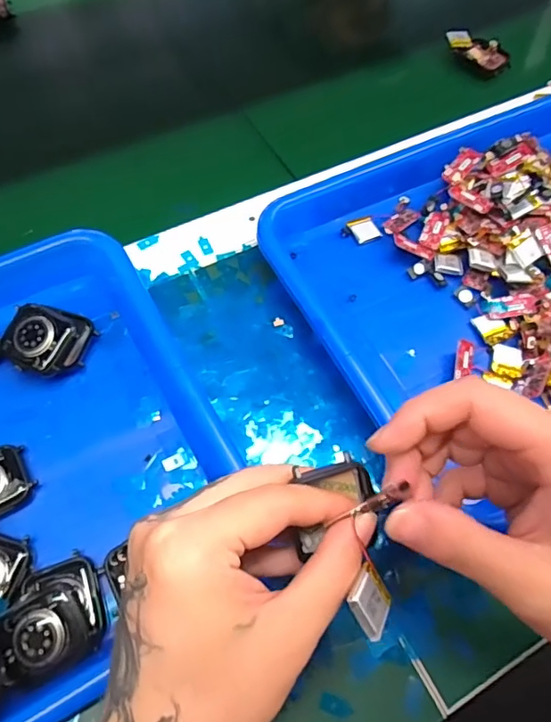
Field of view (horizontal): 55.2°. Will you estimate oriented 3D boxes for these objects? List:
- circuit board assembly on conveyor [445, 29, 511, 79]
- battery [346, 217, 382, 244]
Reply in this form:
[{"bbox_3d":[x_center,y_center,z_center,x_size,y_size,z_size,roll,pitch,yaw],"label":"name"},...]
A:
[{"bbox_3d":[0.192,-0.292,0.497,0.062,0.021,0.029,39,68,15],"label":"circuit board assembly on conveyor"},{"bbox_3d":[0.064,-0.094,0.380,0.019,0.005,0.019,-17,66,-11],"label":"battery"}]

